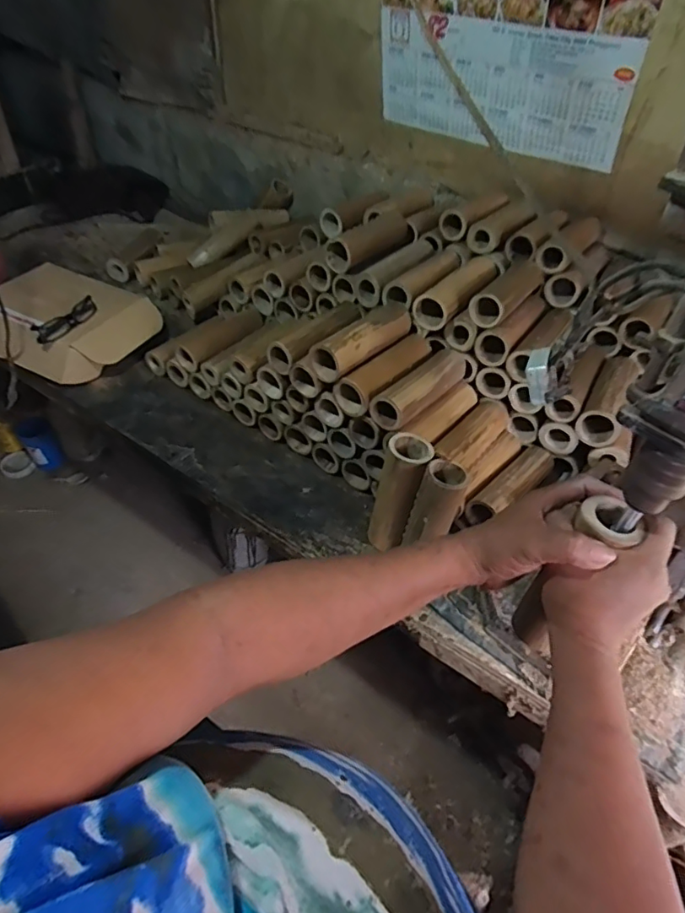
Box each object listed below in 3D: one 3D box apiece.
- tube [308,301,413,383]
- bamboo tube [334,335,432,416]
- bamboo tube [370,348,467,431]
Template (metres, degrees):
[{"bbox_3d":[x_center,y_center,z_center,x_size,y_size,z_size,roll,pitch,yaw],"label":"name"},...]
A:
[{"bbox_3d":[0.032,-0.177,0.764,0.058,0.048,0.185,32,50,23],"label":"tube"},{"bbox_3d":[0.068,-0.124,0.773,0.054,0.056,0.175,35,52,25],"label":"bamboo tube"},{"bbox_3d":[0.115,-0.101,0.748,0.053,0.047,0.177,35,52,26],"label":"bamboo tube"}]

